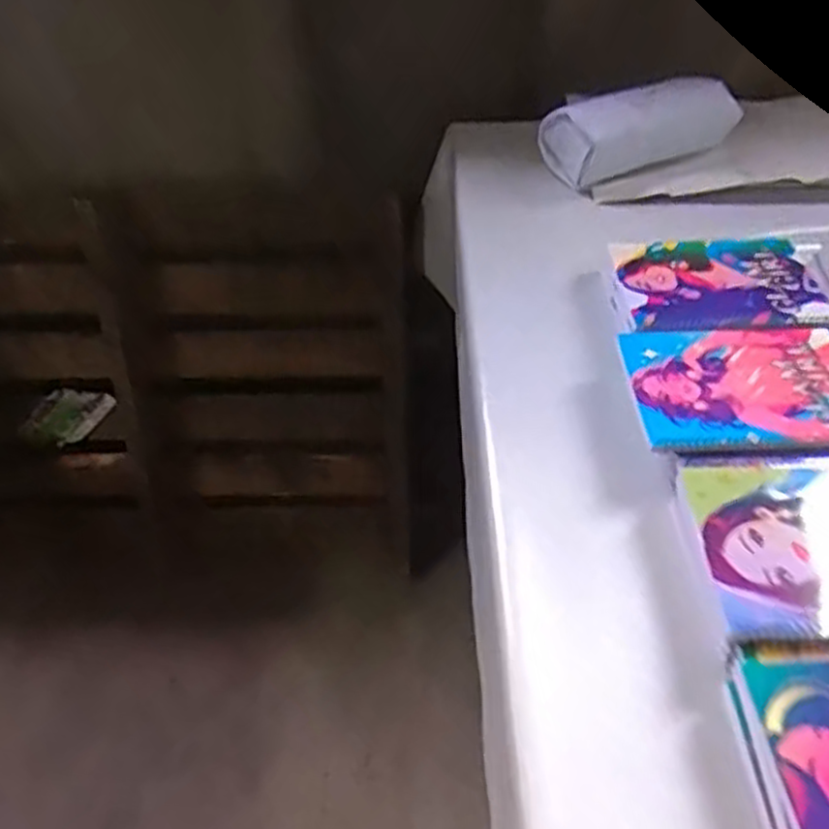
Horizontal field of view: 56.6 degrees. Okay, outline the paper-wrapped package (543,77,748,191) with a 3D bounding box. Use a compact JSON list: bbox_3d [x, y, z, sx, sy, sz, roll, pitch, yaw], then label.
[{"bbox_3d":[0.299,-0.377,1.000,0.247,0.090,0.103,-20,48,-17],"label":"paper-wrapped package"}]

